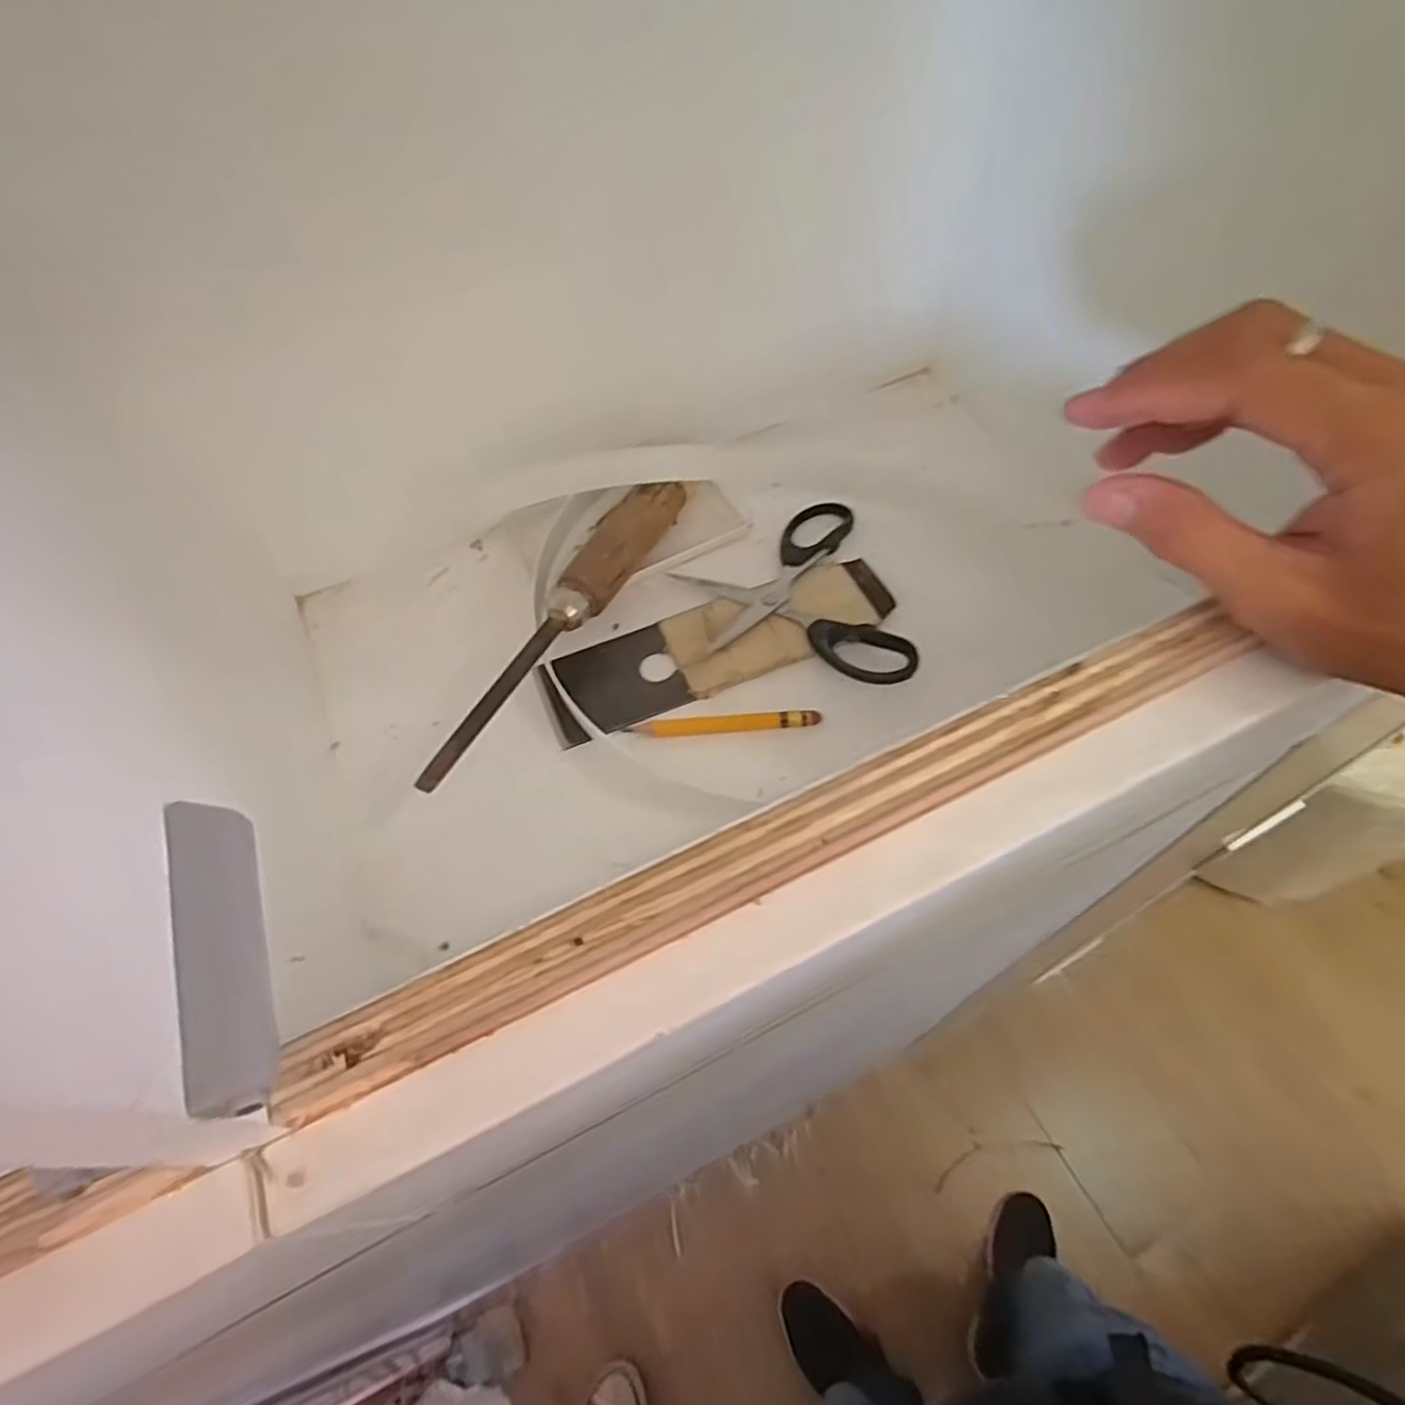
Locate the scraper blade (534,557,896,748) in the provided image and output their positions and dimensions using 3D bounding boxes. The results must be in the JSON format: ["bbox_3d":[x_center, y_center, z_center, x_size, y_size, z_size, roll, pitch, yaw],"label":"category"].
[{"bbox_3d":[0.009,-0.030,0.360,0.176,0.007,0.052,-21,58,-9],"label":"scraper blade"}]

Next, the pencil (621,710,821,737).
[{"bbox_3d":[0.010,0.010,0.333,0.086,0.004,0.009,-6,57,0],"label":"pencil"}]

